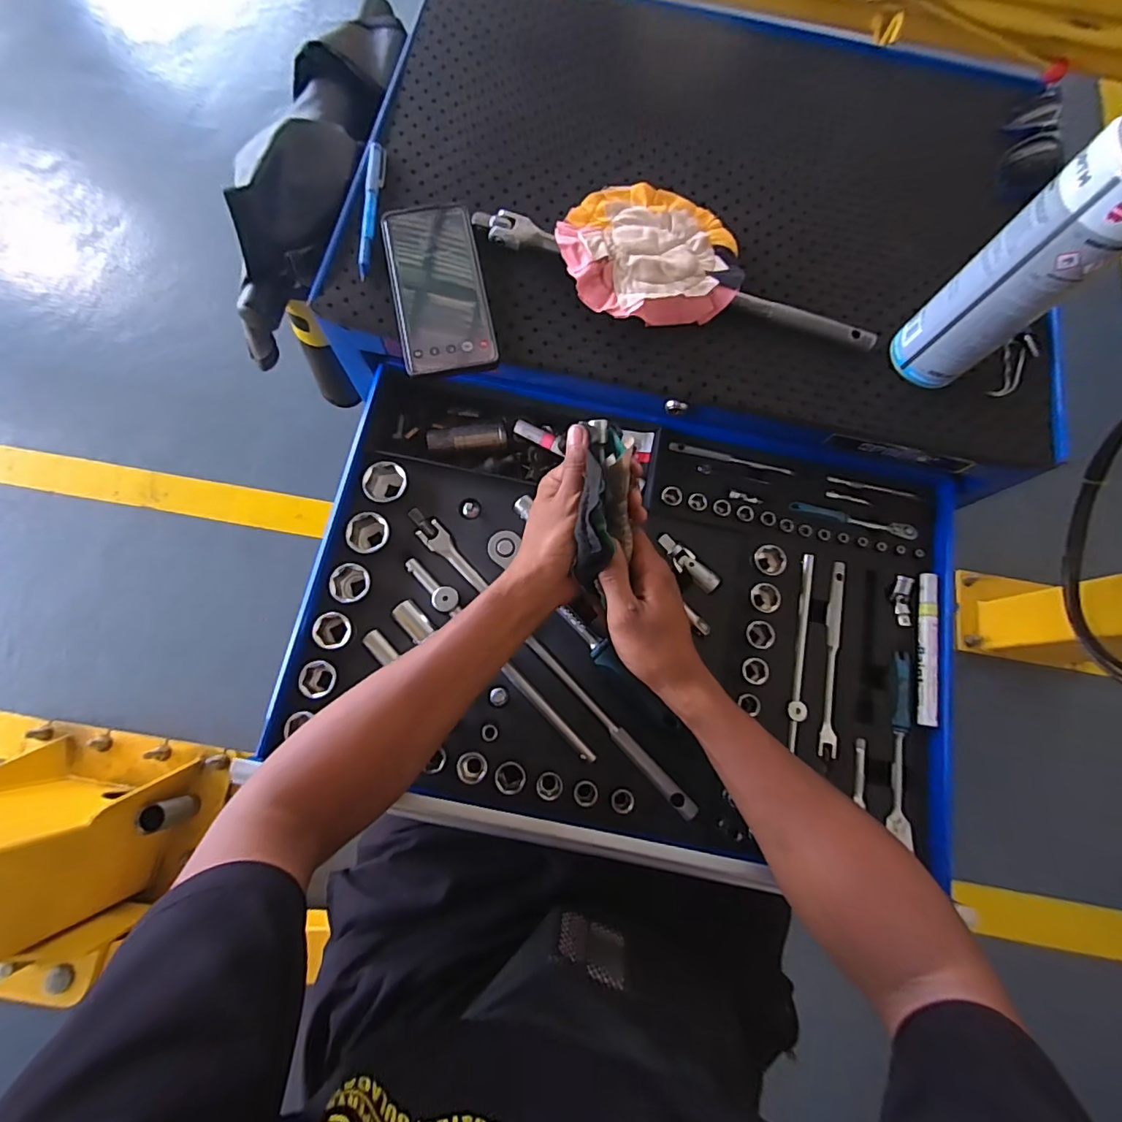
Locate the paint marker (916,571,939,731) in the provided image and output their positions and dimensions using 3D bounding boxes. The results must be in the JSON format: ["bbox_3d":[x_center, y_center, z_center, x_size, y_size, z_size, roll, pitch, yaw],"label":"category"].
[{"bbox_3d":[0.339,0.080,0.479,0.013,0.012,0.139,10,76,-1],"label":"paint marker"}]

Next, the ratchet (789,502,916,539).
[{"bbox_3d":[0.288,-0.041,0.514,0.121,0.015,0.016,14,76,0],"label":"ratchet"}]

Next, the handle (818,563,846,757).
[{"bbox_3d":[0.255,0.090,0.487,0.016,0.006,0.179,10,76,-1],"label":"handle"}]

